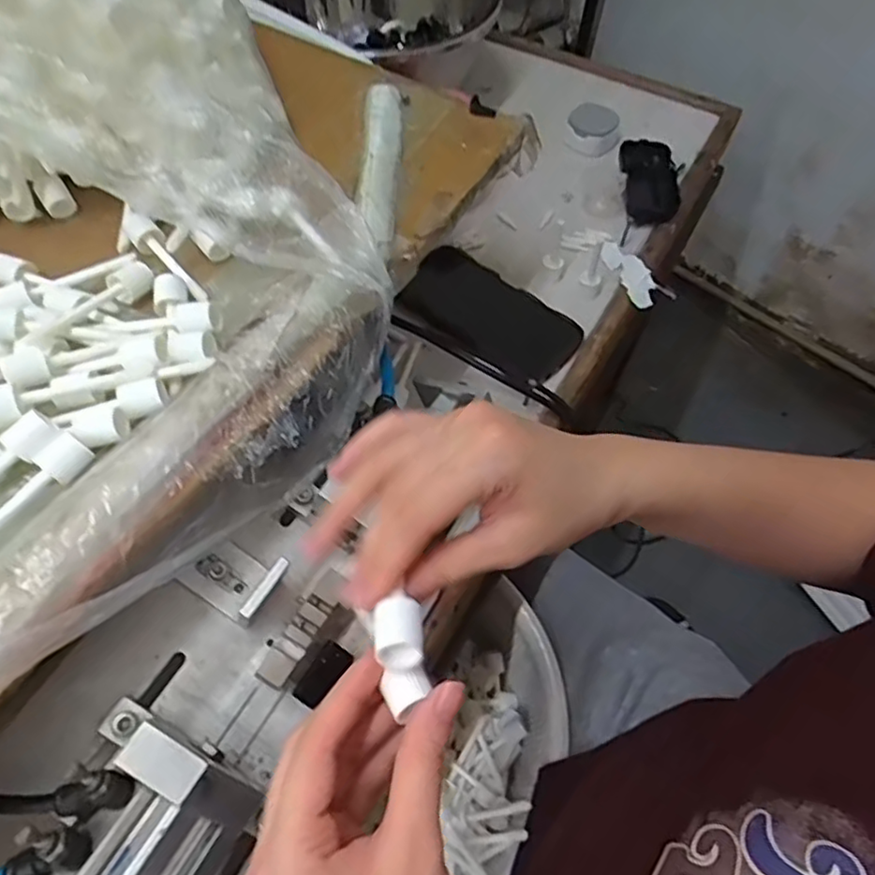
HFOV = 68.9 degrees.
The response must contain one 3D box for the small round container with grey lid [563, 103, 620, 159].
[{"bbox_3d":[0.172,-0.340,0.701,0.056,0.028,0.063,17,59,8],"label":"small round container with grey lid"}]

